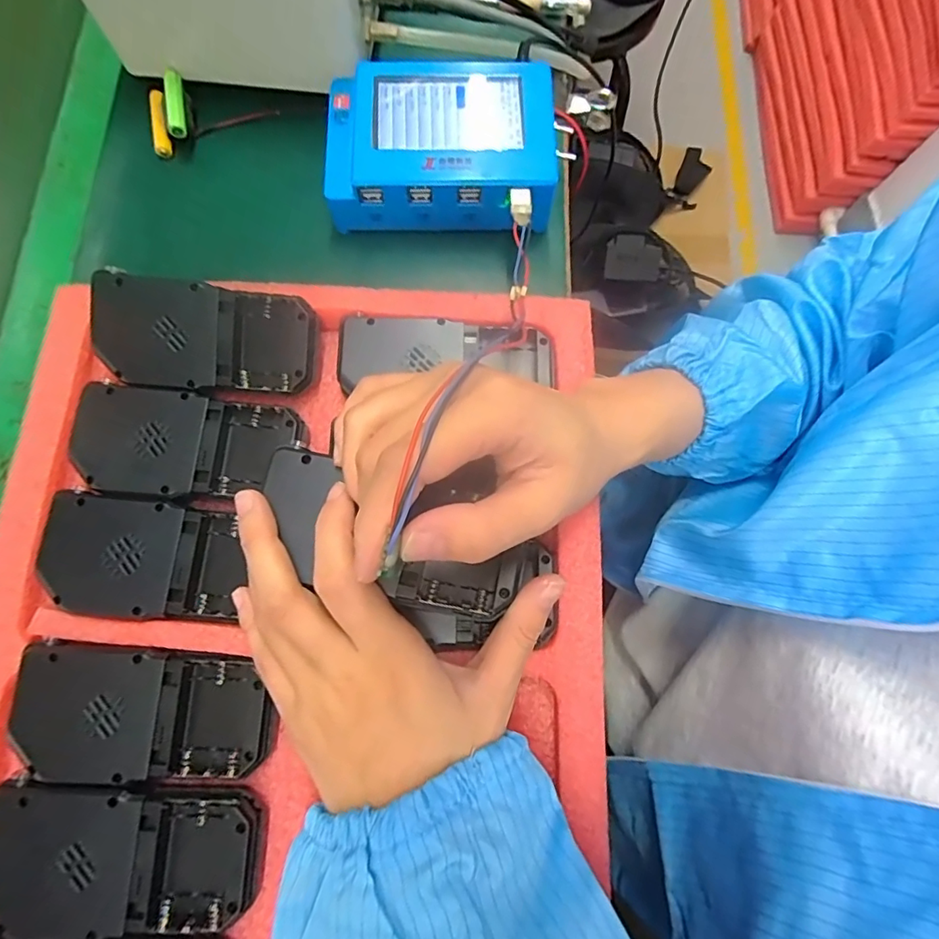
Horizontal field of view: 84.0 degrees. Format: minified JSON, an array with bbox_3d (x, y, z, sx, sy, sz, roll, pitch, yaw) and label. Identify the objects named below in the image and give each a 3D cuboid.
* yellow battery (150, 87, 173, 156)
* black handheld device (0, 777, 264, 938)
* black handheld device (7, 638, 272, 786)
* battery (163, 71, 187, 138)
[{"bbox_3d":[-0.208,-0.234,0.352,0.014,0.013,0.044,-12,77,-5],"label":"yellow battery"},{"bbox_3d":[-0.152,0.171,0.231,0.112,0.018,0.058,3,76,-1],"label":"black handheld device"},{"bbox_3d":[-0.153,0.114,0.245,0.116,0.016,0.056,5,76,-1],"label":"black handheld device"},{"bbox_3d":[-0.192,-0.238,0.340,0.012,0.009,0.044,-10,76,-4],"label":"battery"}]

